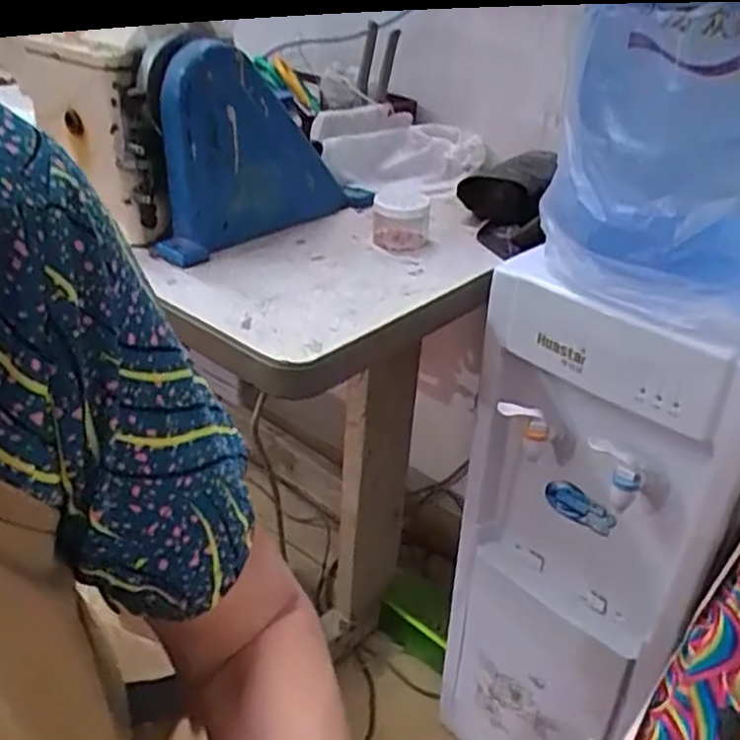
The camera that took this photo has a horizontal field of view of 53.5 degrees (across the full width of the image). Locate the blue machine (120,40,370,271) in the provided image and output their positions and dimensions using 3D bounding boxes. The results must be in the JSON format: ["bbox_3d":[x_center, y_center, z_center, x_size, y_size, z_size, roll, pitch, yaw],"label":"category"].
[{"bbox_3d":[-0.135,-0.276,0.871,0.093,0.216,0.309,23,36,34],"label":"blue machine"}]

